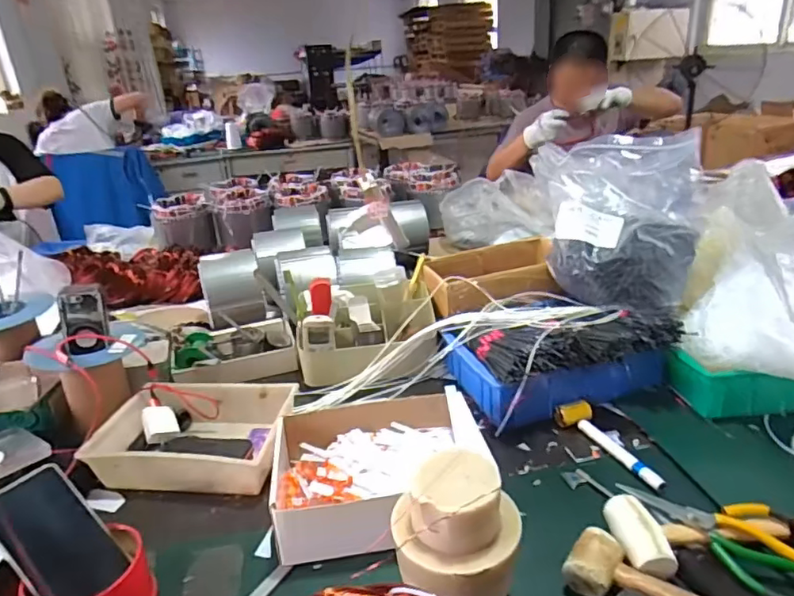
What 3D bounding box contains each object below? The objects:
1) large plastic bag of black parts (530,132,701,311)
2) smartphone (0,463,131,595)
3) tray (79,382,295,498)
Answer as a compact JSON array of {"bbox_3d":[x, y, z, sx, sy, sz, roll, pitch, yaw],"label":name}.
[{"bbox_3d":[0.346,-0.115,0.876,0.249,0.253,0.180,9,27,27],"label":"large plastic bag of black parts"},{"bbox_3d":[-0.327,0.229,0.528,0.136,0.015,0.075,43,38,13],"label":"smartphone"},{"bbox_3d":[-0.267,0.183,0.749,0.244,0.057,0.165,0,24,8],"label":"tray"}]

